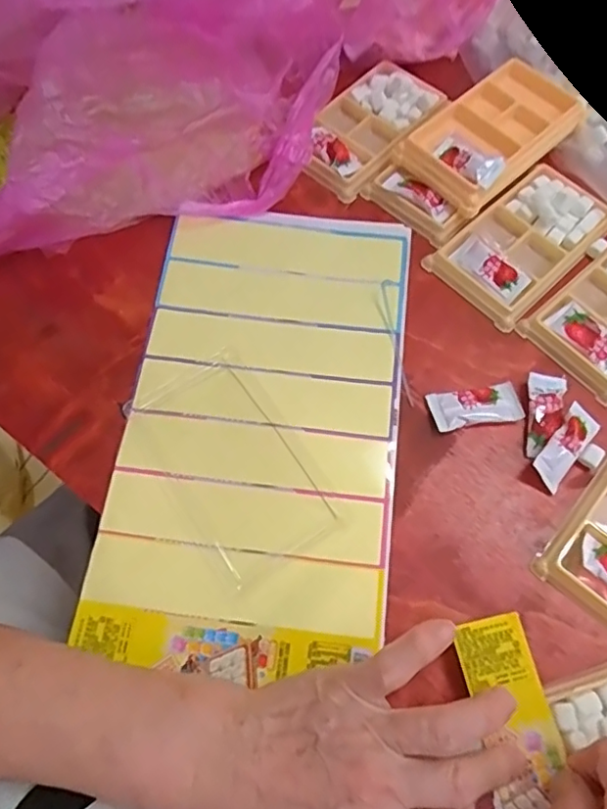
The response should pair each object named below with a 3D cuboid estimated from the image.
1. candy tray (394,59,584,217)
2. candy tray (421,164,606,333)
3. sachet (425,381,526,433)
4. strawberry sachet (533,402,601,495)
[{"bbox_3d":[0.148,-0.213,0.447,0.141,0.027,0.080,-42,73,-15],"label":"candy tray"},{"bbox_3d":[0.165,-0.123,0.418,0.135,0.011,0.078,-41,73,-15],"label":"candy tray"},{"bbox_3d":[0.112,0.002,0.376,0.058,0.005,0.027,-9,68,-3],"label":"sachet"},{"bbox_3d":[0.165,0.027,0.360,0.022,0.011,0.055,37,72,14],"label":"strawberry sachet"}]

